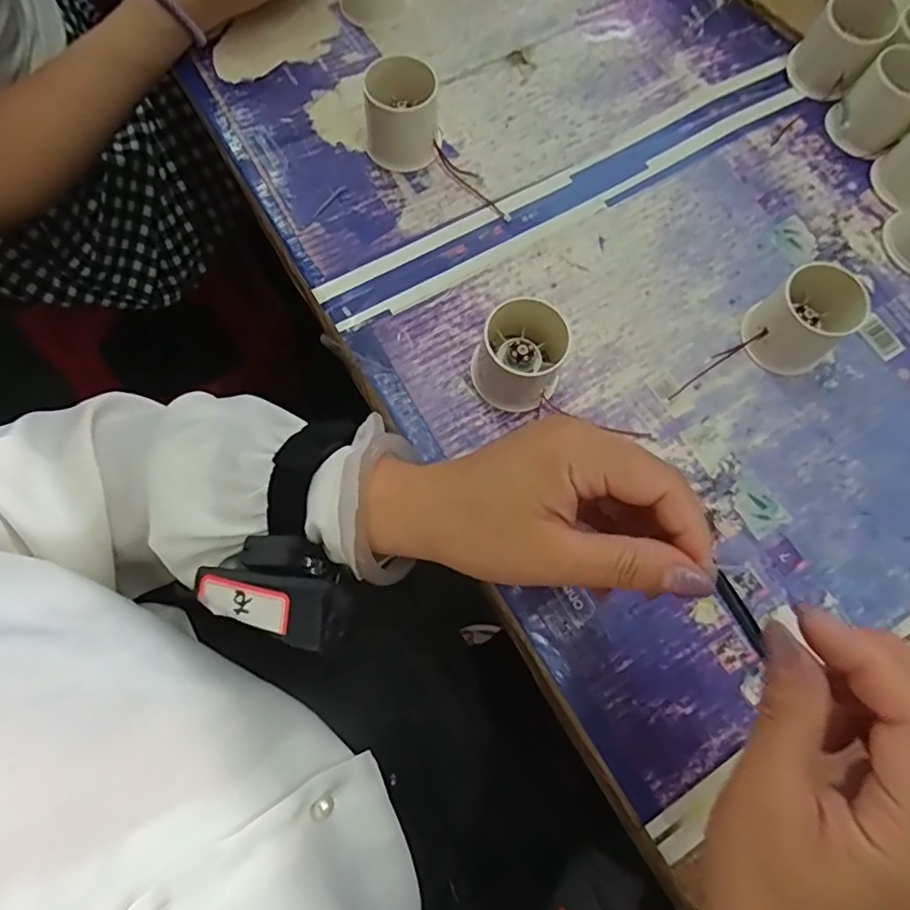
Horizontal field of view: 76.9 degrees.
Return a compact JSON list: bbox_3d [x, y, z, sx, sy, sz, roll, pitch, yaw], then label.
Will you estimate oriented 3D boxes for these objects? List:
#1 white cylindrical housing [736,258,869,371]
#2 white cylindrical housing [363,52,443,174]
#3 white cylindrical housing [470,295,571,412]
[{"bbox_3d":[0.223,-0.087,0.365,0.060,0.052,0.055,-36,77,-12],"label":"white cylindrical housing"},{"bbox_3d":[-0.037,-0.241,0.406,0.053,0.050,0.052,-2,73,-3],"label":"white cylindrical housing"},{"bbox_3d":[0.039,-0.062,0.358,0.056,0.053,0.048,17,73,3],"label":"white cylindrical housing"}]

